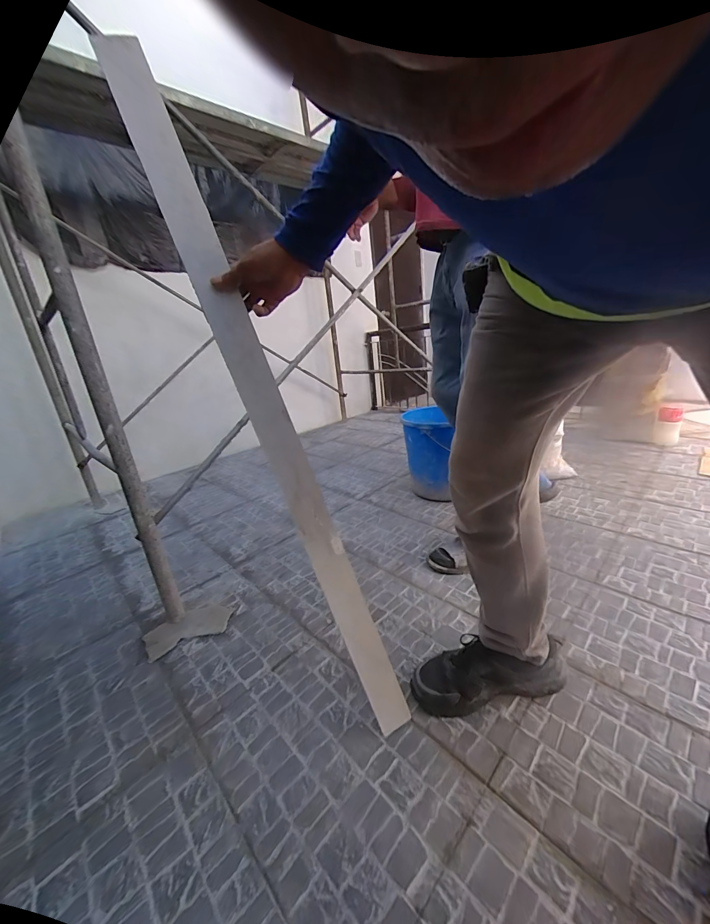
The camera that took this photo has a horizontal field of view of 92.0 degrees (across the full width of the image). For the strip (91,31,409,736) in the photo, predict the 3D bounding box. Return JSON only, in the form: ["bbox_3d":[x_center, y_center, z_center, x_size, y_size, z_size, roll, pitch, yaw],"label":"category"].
[{"bbox_3d":[-0.118,-0.048,0.553,0.032,1.098,0.066,-12,11,44],"label":"strip"}]

